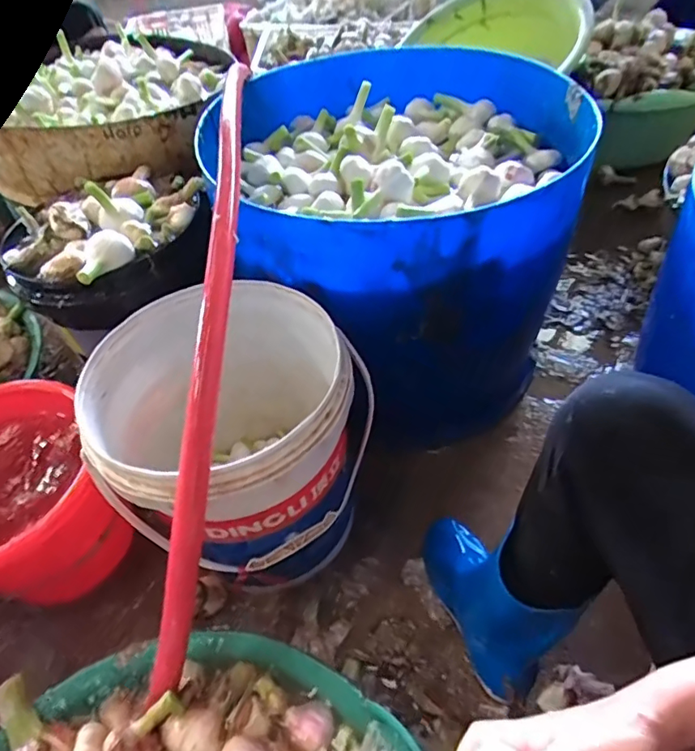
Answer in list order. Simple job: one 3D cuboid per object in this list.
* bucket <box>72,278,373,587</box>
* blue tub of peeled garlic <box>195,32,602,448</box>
[{"bbox_3d":[-0.146,0.084,0.697,0.316,0.311,0.306,-3,49,4],"label":"bucket"},{"bbox_3d":[0.063,-0.253,0.914,0.505,0.465,0.611,-16,49,-7],"label":"blue tub of peeled garlic"}]

